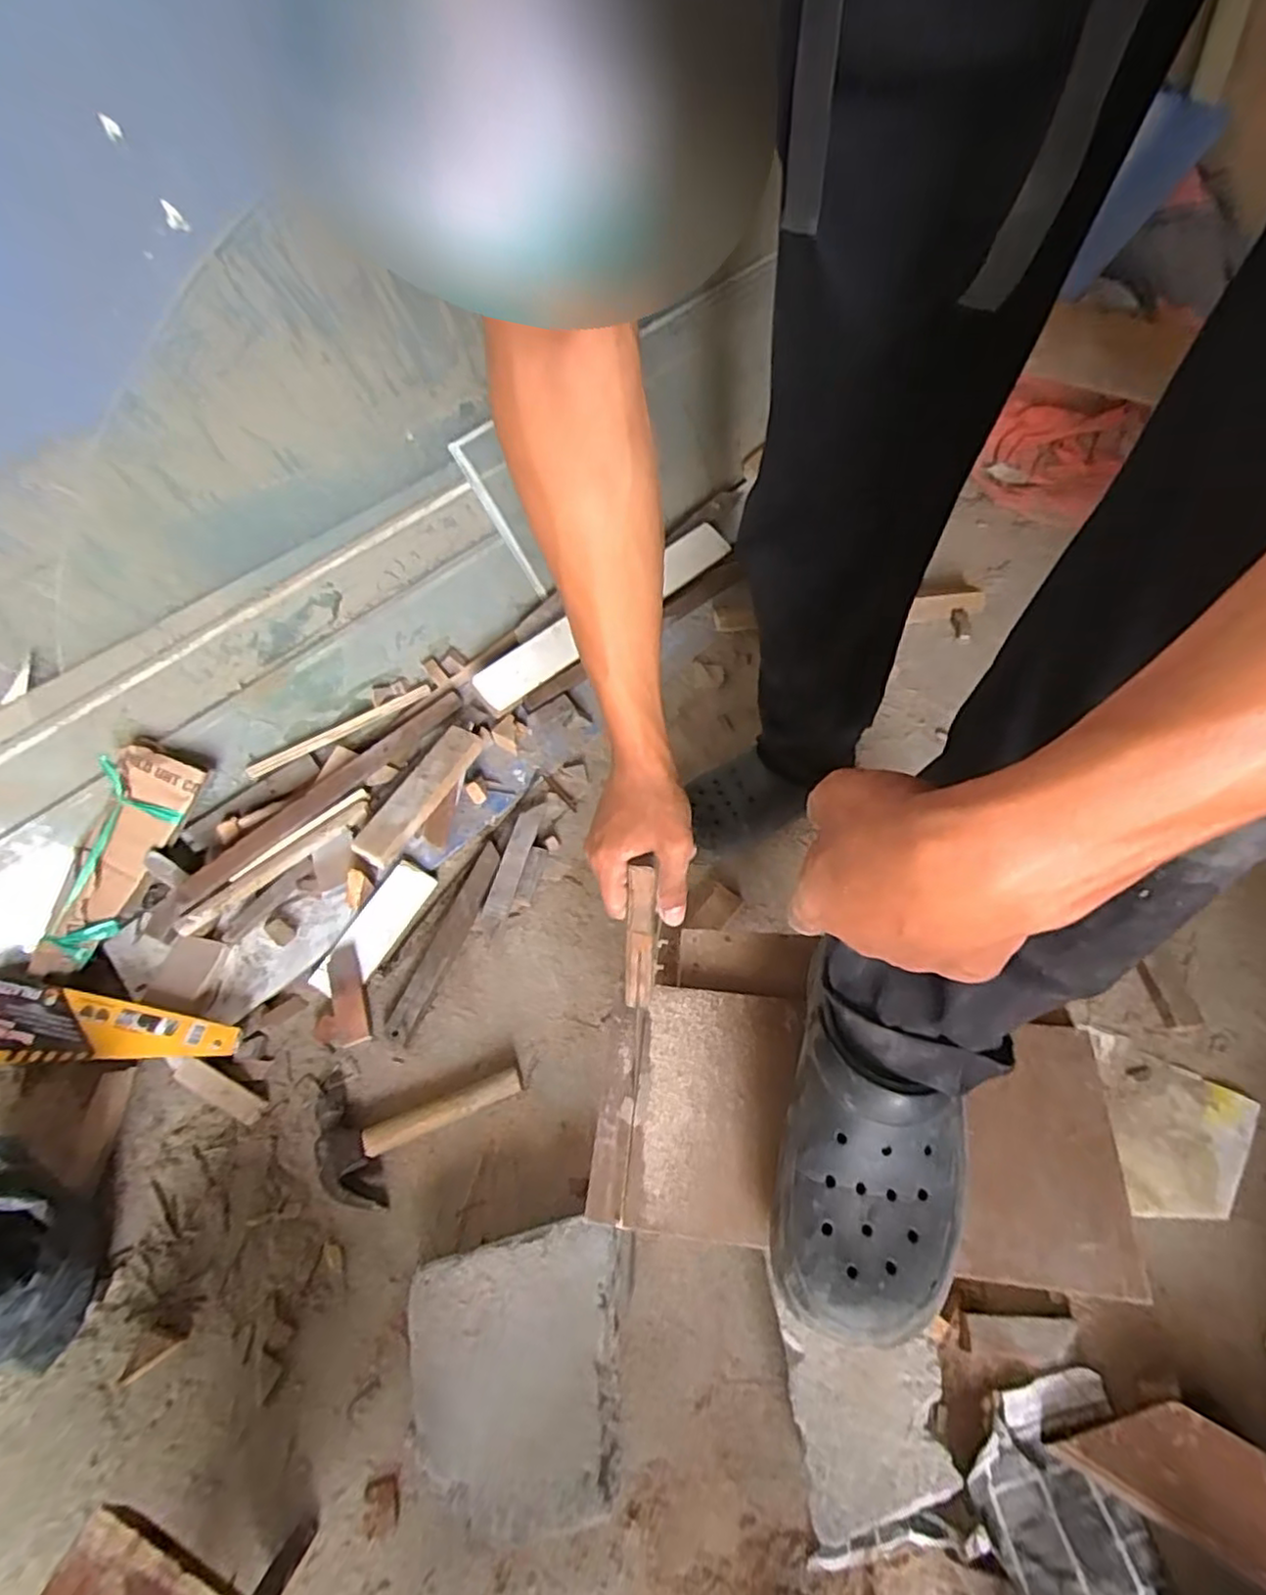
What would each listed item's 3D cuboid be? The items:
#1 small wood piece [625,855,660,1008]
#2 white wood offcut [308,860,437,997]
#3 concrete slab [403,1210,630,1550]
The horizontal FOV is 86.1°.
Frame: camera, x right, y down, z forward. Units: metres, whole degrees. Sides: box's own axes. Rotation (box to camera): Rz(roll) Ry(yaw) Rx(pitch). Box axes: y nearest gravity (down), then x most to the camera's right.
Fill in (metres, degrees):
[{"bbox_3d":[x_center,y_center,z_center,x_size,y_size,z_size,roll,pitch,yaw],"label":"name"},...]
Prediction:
[{"bbox_3d":[0.006,0.100,0.481,0.023,0.111,0.009,3,16,6],"label":"small wood piece"},{"bbox_3d":[-0.324,0.162,0.850,0.058,0.021,0.184,21,61,16],"label":"white wood offcut"},{"bbox_3d":[-0.103,0.494,0.603,0.190,0.071,0.216,2,58,5],"label":"concrete slab"}]

